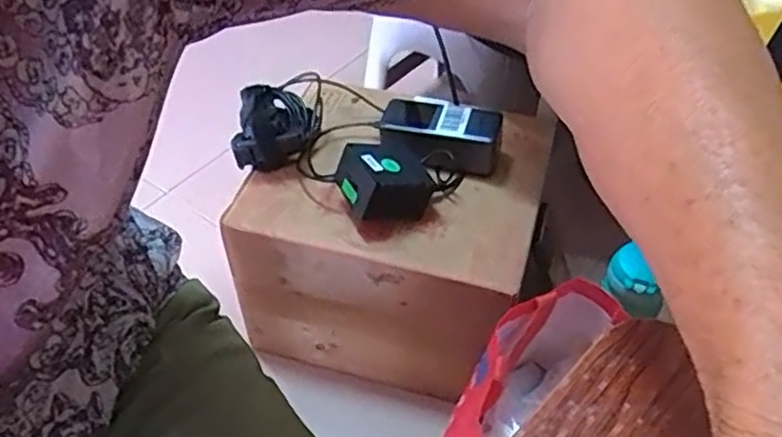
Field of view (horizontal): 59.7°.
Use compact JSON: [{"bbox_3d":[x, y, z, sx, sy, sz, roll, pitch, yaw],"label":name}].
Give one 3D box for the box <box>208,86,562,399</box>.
[{"bbox_3d":[0.004,0.037,0.820,0.305,0.211,0.233,15,49,14],"label":"box"}]

